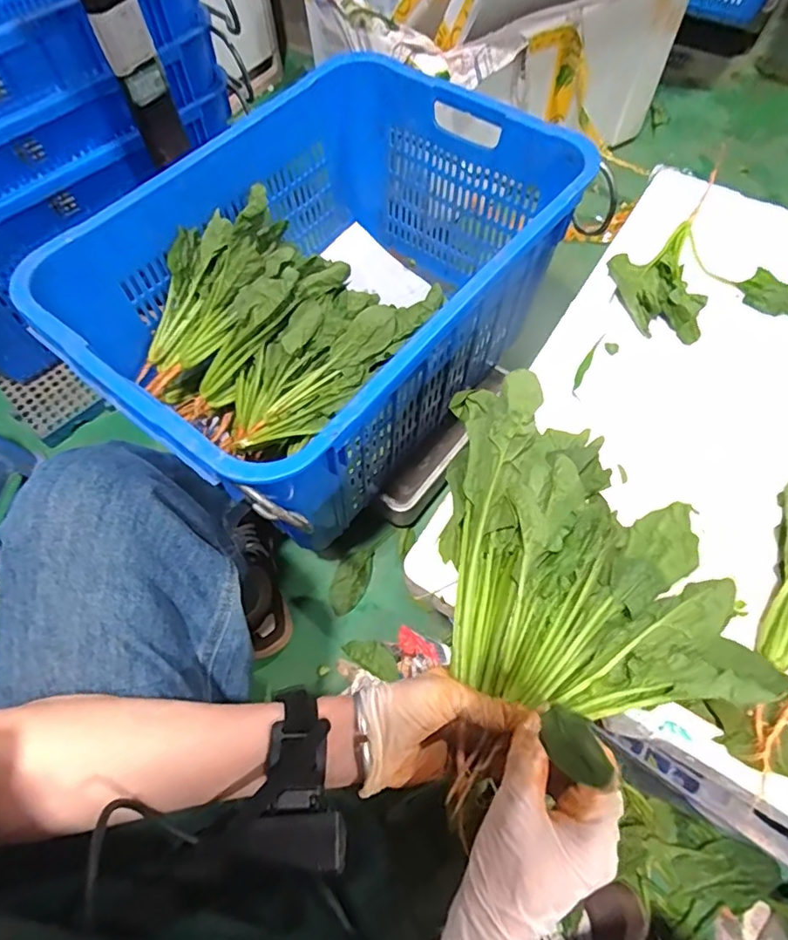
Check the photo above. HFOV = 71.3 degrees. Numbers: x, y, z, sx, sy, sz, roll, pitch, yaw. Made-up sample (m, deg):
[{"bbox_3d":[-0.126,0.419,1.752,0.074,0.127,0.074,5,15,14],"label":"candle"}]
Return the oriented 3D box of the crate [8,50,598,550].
[{"bbox_3d":[-0.070,-0.221,0.736,0.423,0.287,0.597,33,69,17],"label":"crate"}]

